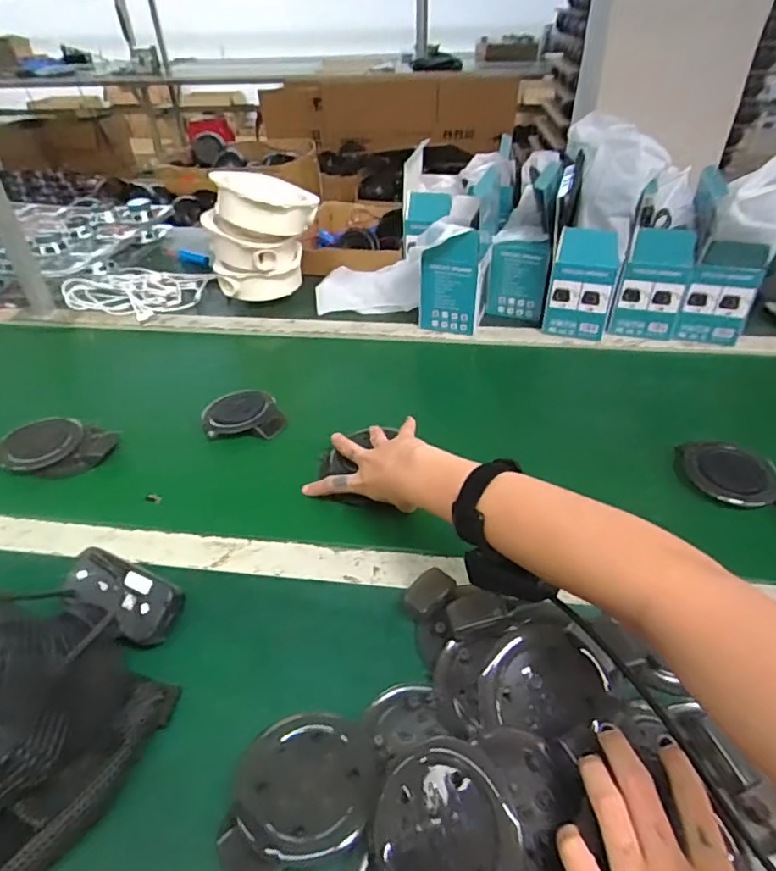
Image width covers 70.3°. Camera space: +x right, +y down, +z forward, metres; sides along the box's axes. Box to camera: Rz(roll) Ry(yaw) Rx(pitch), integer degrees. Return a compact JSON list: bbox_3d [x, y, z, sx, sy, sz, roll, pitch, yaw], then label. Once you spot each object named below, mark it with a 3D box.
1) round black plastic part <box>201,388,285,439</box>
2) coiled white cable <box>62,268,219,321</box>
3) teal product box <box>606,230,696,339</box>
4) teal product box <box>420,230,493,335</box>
[{"bbox_3d":[-0.177,-0.027,0.679,0.097,0.022,0.080,1,40,2],"label":"round black plastic part"},{"bbox_3d":[-0.423,-0.246,0.938,0.211,0.032,0.146,10,41,13],"label":"coiled white cable"},{"bbox_3d":[0.362,-0.208,0.755,0.086,0.138,0.044,9,41,12],"label":"teal product box"},{"bbox_3d":[0.097,-0.228,0.797,0.093,0.144,0.068,7,40,10],"label":"teal product box"}]

